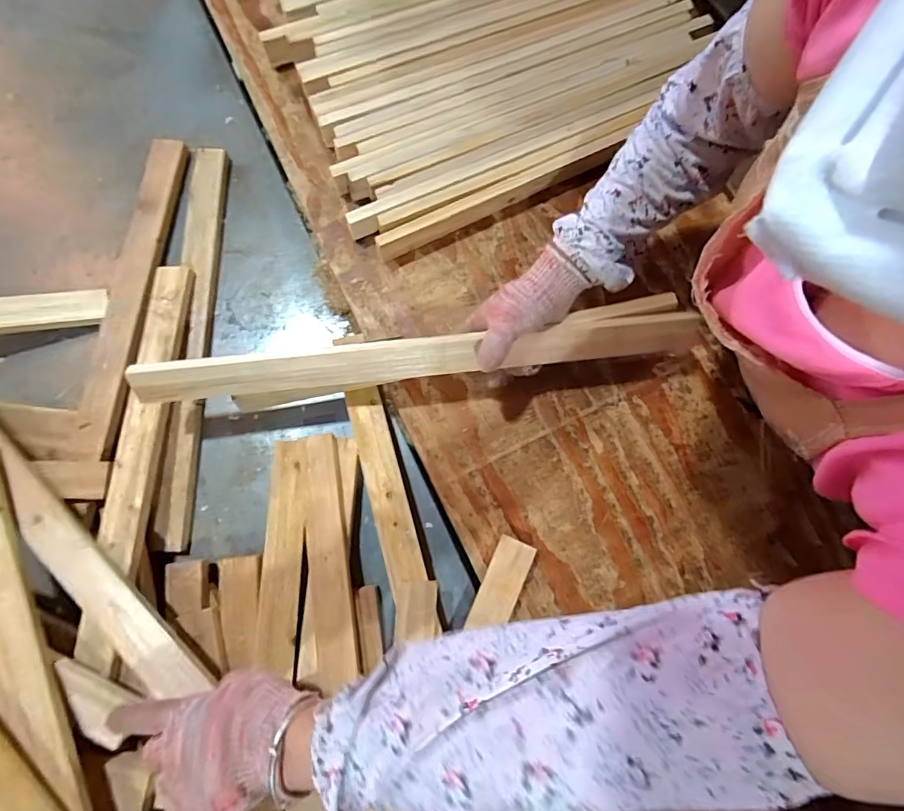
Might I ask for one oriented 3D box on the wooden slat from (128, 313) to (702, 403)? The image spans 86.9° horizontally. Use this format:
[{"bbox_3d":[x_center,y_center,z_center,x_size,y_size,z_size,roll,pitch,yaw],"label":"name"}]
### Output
[{"bbox_3d":[-0.027,-0.051,0.494,0.576,0.048,0.013,-5,34,-4],"label":"wooden slat"}]

